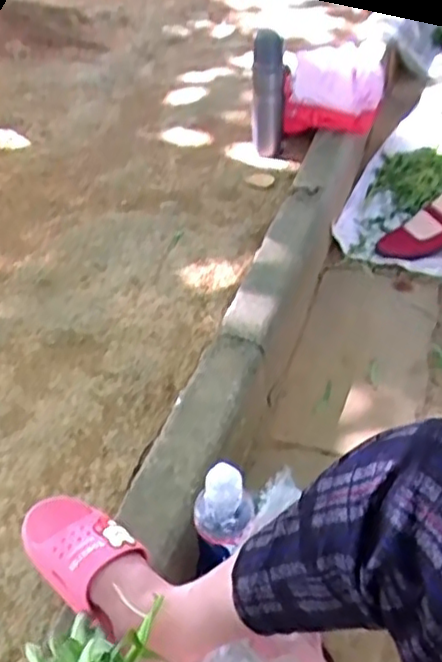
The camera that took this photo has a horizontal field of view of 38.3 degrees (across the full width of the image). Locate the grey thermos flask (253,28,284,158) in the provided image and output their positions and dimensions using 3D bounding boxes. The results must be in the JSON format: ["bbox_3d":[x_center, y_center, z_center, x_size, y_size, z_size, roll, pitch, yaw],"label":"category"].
[{"bbox_3d":[0.108,-0.521,1.440,0.066,0.289,0.073,-3,41,2],"label":"grey thermos flask"}]

